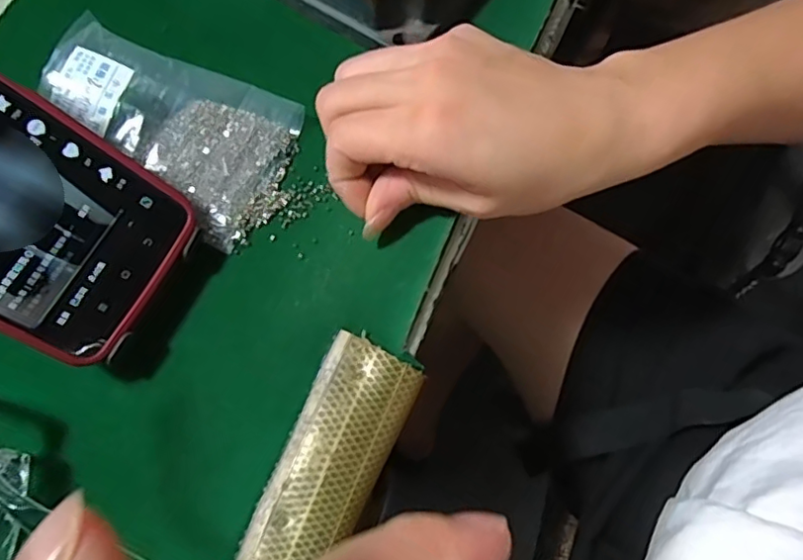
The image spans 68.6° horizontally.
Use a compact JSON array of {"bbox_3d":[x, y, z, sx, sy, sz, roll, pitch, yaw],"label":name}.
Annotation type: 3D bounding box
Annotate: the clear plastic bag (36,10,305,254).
[{"bbox_3d":[-0.109,-0.070,0.271,0.114,0.014,0.073,26,71,-9],"label":"clear plastic bag"}]

